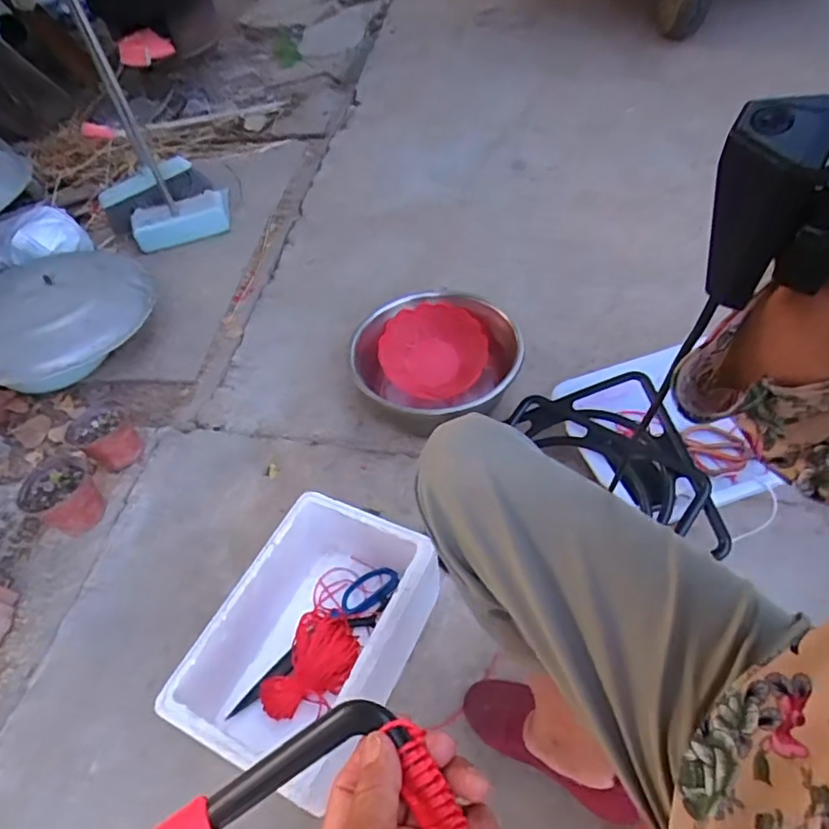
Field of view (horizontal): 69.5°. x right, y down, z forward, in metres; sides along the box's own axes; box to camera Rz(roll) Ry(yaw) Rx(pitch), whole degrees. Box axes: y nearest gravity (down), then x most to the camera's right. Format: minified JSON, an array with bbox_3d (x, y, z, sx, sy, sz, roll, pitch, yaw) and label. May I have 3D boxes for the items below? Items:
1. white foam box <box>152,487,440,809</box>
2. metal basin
[{"bbox_3d":[-0.131,0.306,0.815,0.227,0.168,0.337,20,55,21],"label":"white foam box"},{"bbox_3d":[0.046,-0.085,1.140,0.298,0.152,0.293,-3,51,4],"label":"metal basin"}]

